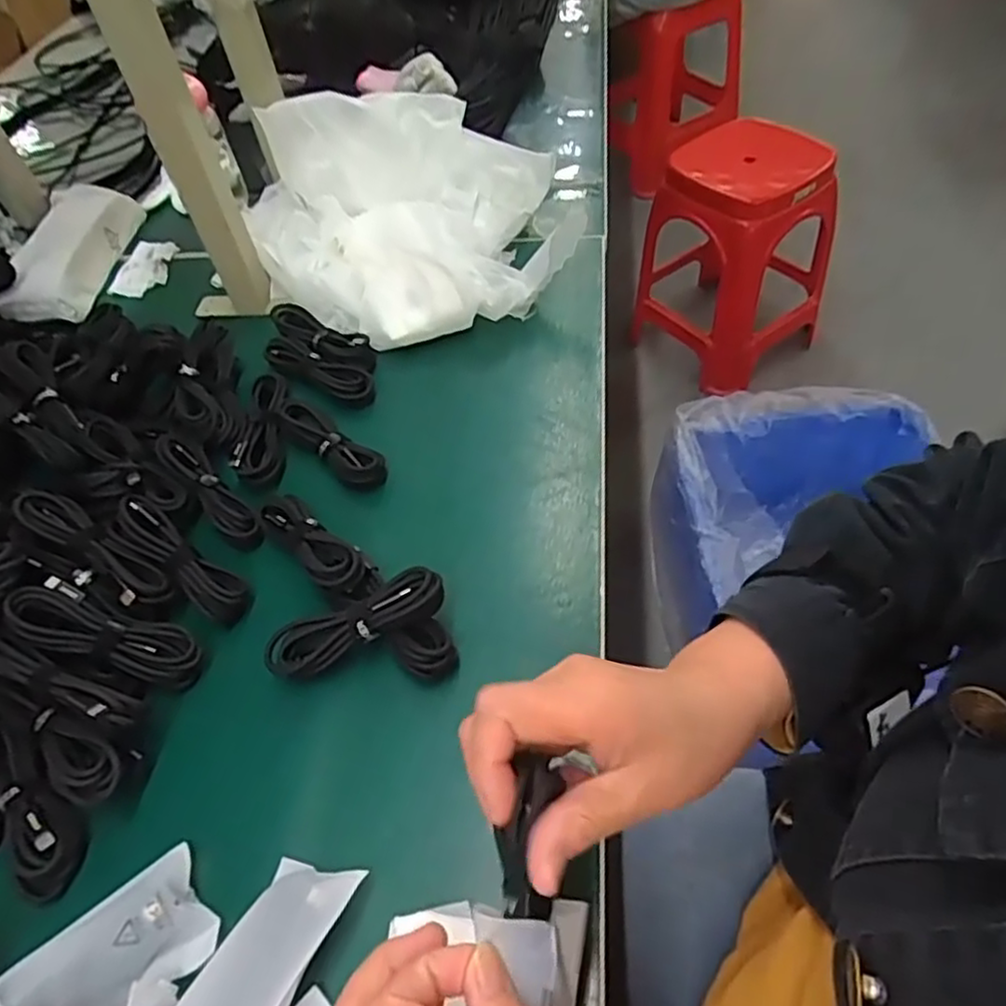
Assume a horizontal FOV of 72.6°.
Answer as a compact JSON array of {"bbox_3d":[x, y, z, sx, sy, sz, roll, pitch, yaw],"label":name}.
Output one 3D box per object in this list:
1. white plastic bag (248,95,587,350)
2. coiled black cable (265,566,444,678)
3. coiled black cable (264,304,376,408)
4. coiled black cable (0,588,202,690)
[{"bbox_3d":[-0.088,-0.263,0.626,0.284,0.111,0.247,-11,52,-1],"label":"white plastic bag"},{"bbox_3d":[-0.088,0.073,0.415,0.112,0.022,0.029,-26,54,5],"label":"coiled black cable"},{"bbox_3d":[-0.156,-0.128,0.583,0.136,0.015,0.059,27,60,25],"label":"coiled black cable"},{"bbox_3d":[-0.244,0.082,0.422,0.113,0.019,0.034,21,53,-8],"label":"coiled black cable"}]

